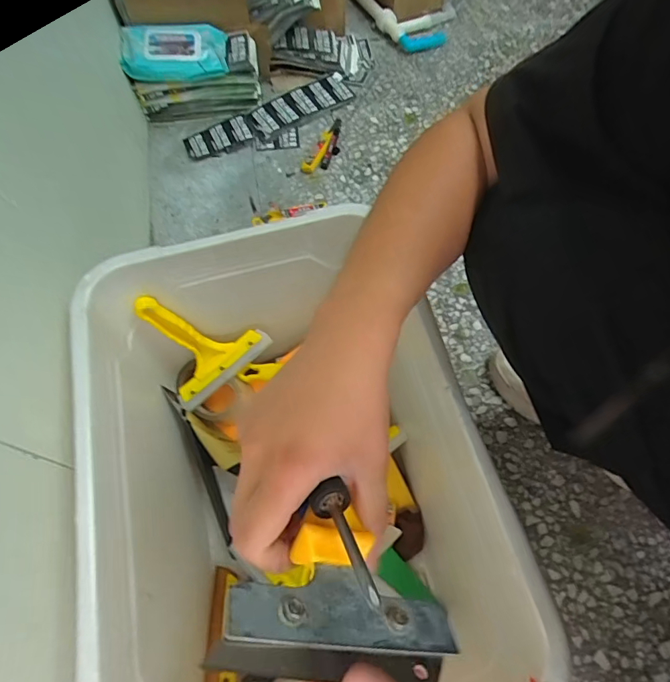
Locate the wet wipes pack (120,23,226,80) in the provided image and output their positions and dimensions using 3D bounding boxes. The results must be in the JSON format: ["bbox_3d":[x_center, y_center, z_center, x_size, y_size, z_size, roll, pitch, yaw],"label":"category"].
[{"bbox_3d":[-0.301,-0.541,0.890,0.190,0.060,0.102,4,63,3],"label":"wet wipes pack"}]

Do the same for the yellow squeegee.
[{"bbox_3d":[-0.169,-0.002,0.568,0.130,0.153,0.022,-37,44,2],"label":"yellow squeegee"}]

